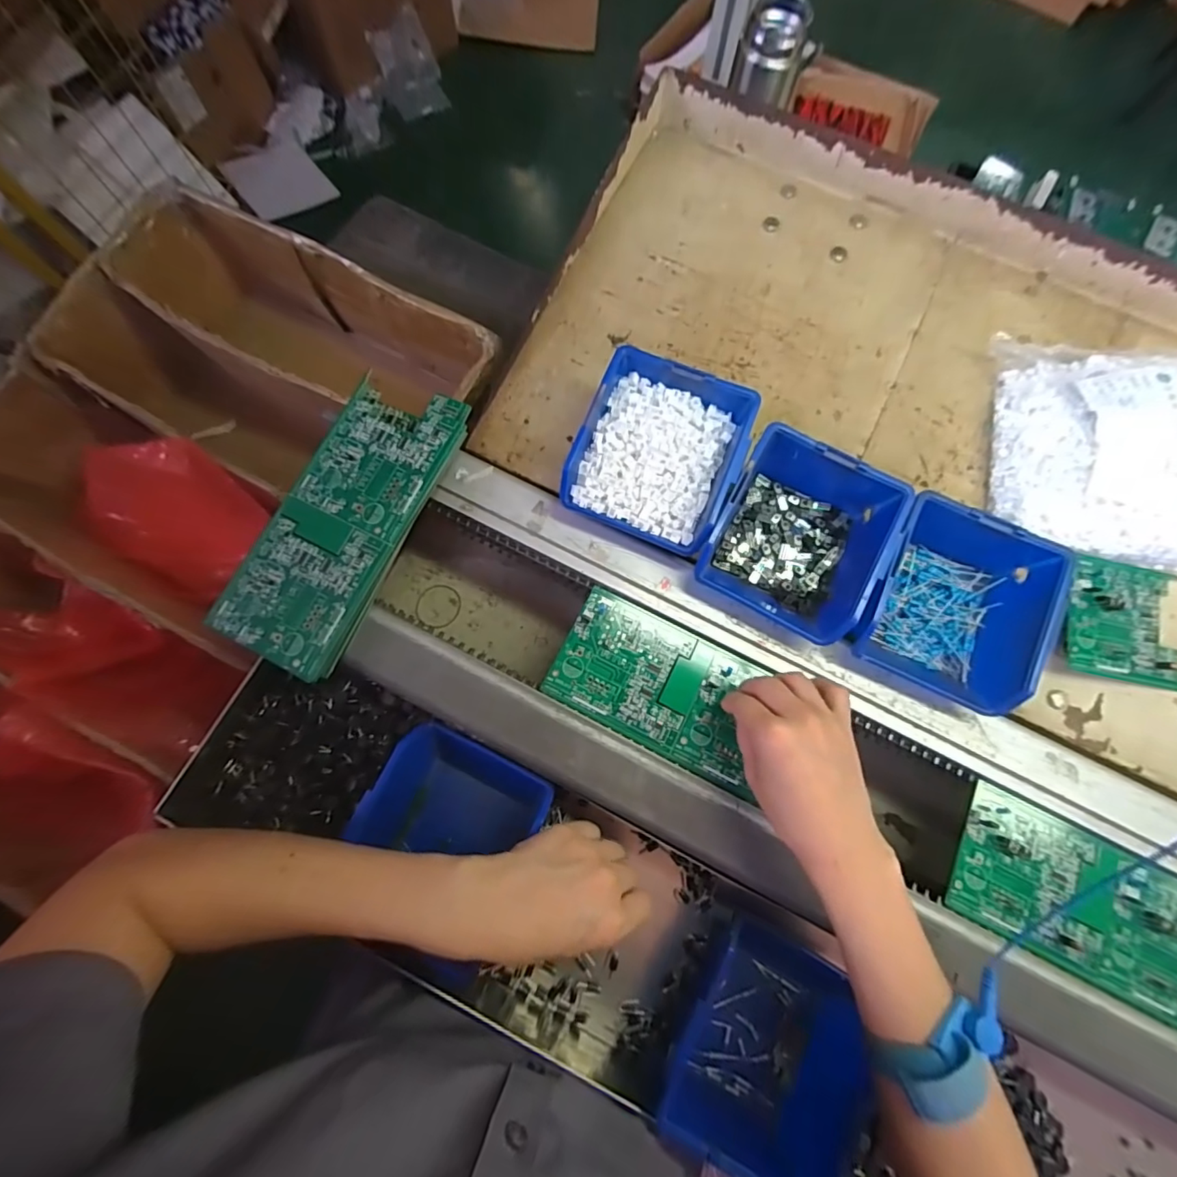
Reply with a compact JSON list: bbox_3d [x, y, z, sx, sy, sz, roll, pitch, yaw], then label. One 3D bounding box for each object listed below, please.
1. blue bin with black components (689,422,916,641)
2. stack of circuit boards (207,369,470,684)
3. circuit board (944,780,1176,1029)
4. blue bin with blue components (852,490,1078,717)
[{"bbox_3d":[0.163,-0.043,0.405,0.120,0.064,0.132,28,77,5],"label":"blue bin with black components"},{"bbox_3d":[-0.182,-0.057,0.401,0.092,0.024,0.236,26,77,5],"label":"stack of circuit boards"},{"bbox_3d":[0.373,0.237,0.376,0.214,0.009,0.091,27,77,5],"label":"circuit board"},{"bbox_3d":[0.275,0.007,0.397,0.123,0.058,0.139,27,77,5],"label":"blue bin with blue components"}]

